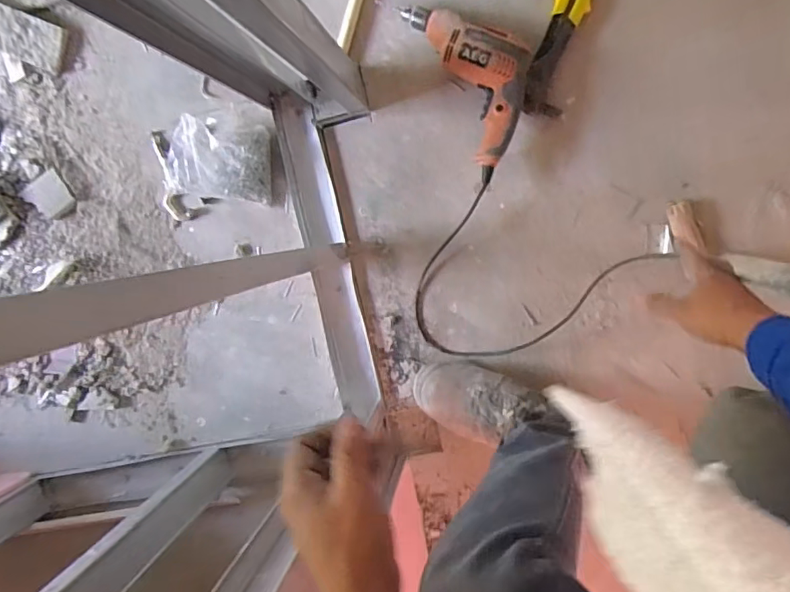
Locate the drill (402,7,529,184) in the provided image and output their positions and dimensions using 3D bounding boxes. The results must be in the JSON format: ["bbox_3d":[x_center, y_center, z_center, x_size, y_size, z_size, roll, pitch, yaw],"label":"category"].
[{"bbox_3d":[0.140,-0.349,0.838,0.134,0.066,0.287,-26,94,11],"label":"drill"}]

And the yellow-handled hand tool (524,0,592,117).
[{"bbox_3d":[0.262,-0.409,0.830,0.065,0.022,0.240,16,99,4],"label":"yellow-handled hand tool"}]

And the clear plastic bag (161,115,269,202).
[{"bbox_3d":[-0.299,-0.242,0.918,0.171,0.057,0.139,9,98,5],"label":"clear plastic bag"}]

